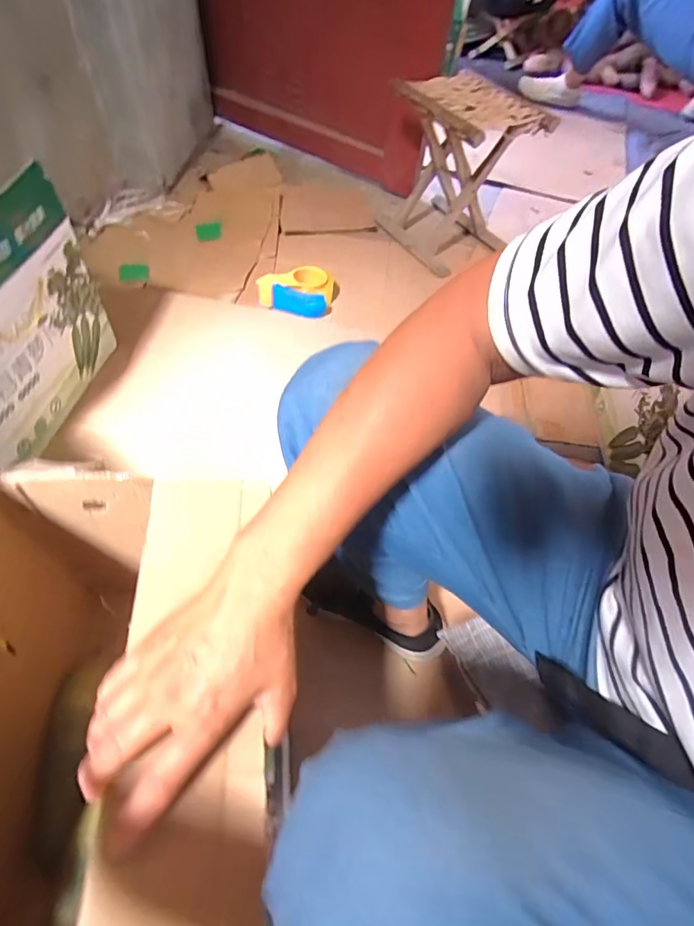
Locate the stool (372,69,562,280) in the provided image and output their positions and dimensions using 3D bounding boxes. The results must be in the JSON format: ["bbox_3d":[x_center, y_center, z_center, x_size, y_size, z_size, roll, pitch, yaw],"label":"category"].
[{"bbox_3d":[0.262,-0.731,1.179,0.271,0.319,0.330,-24,62,-19],"label":"stool"}]

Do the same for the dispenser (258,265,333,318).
[{"bbox_3d":[-0.112,-0.394,1.070,0.157,0.068,0.115,13,56,3],"label":"dispenser"}]

